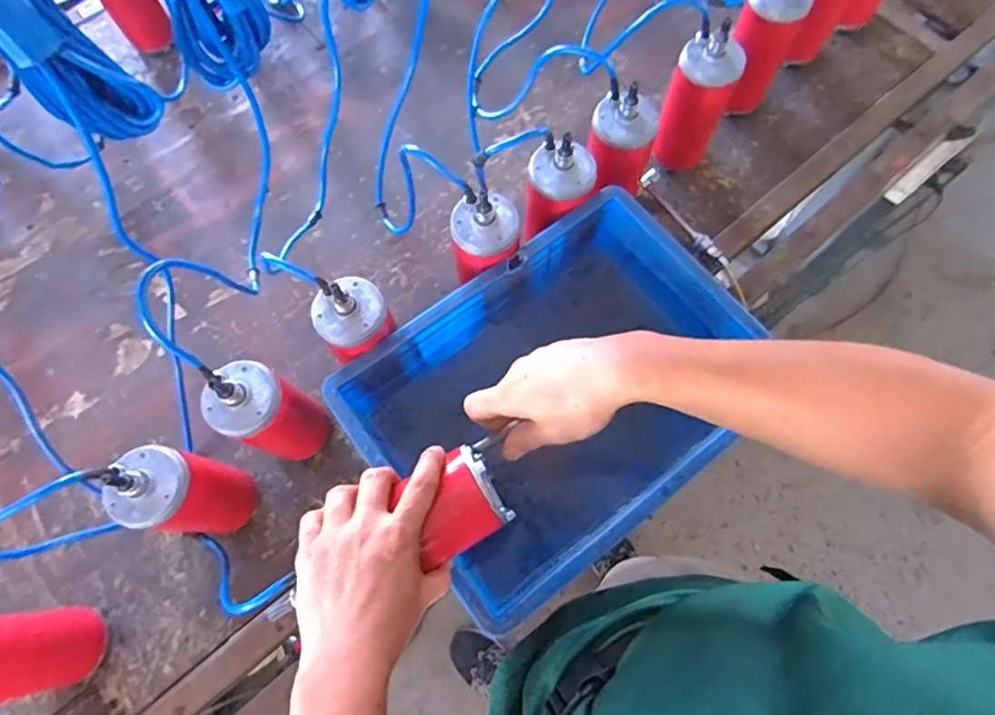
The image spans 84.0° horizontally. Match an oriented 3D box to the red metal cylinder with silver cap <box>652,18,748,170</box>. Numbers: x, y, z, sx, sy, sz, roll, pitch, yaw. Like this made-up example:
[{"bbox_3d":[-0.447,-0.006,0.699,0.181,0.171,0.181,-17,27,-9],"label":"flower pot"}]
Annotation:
[{"bbox_3d":[0.258,-0.328,0.717,0.080,0.171,0.067,16,72,6],"label":"red metal cylinder with silver cap"}]

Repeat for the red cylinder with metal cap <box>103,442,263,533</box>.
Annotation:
[{"bbox_3d":[-0.318,0.141,0.576,0.076,0.206,0.073,0,71,1],"label":"red cylinder with metal cap"}]

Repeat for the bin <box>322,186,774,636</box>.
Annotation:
[{"bbox_3d":[0.066,0.042,0.620,0.400,0.140,0.297,-36,74,-11],"label":"bin"}]

